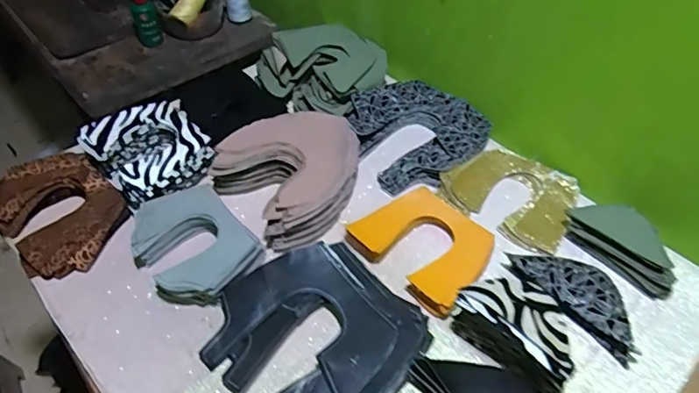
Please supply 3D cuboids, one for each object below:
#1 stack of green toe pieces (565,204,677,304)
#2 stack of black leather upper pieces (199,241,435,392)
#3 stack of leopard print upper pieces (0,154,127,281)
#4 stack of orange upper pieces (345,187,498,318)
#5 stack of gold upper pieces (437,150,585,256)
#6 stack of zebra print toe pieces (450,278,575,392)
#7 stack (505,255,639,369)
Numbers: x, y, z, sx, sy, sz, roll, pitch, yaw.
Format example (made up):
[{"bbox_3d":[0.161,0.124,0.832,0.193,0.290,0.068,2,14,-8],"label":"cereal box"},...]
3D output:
[{"bbox_3d":[0.325,0.055,0.617,0.055,0.049,0.133,-32,53,-26],"label":"stack of green toe pieces"},{"bbox_3d":[-0.035,0.147,0.551,0.199,0.025,0.187,35,60,30],"label":"stack of black leather upper pieces"},{"bbox_3d":[-0.374,0.021,0.678,0.138,0.050,0.172,-39,57,-25],"label":"stack of leopard print upper pieces"},{"bbox_3d":[0.089,0.056,0.632,0.119,0.024,0.154,-38,56,-25],"label":"stack of orange upper pieces"},{"bbox_3d":[0.217,-0.006,0.691,0.159,0.034,0.135,32,59,28],"label":"stack of gold upper pieces"},{"bbox_3d":[0.171,0.137,0.529,0.125,0.081,0.063,35,57,28],"label":"stack of zebra print toe pieces"},{"bbox_3d":[0.259,0.107,0.589,0.074,0.029,0.157,-36,56,-24],"label":"stack"}]

